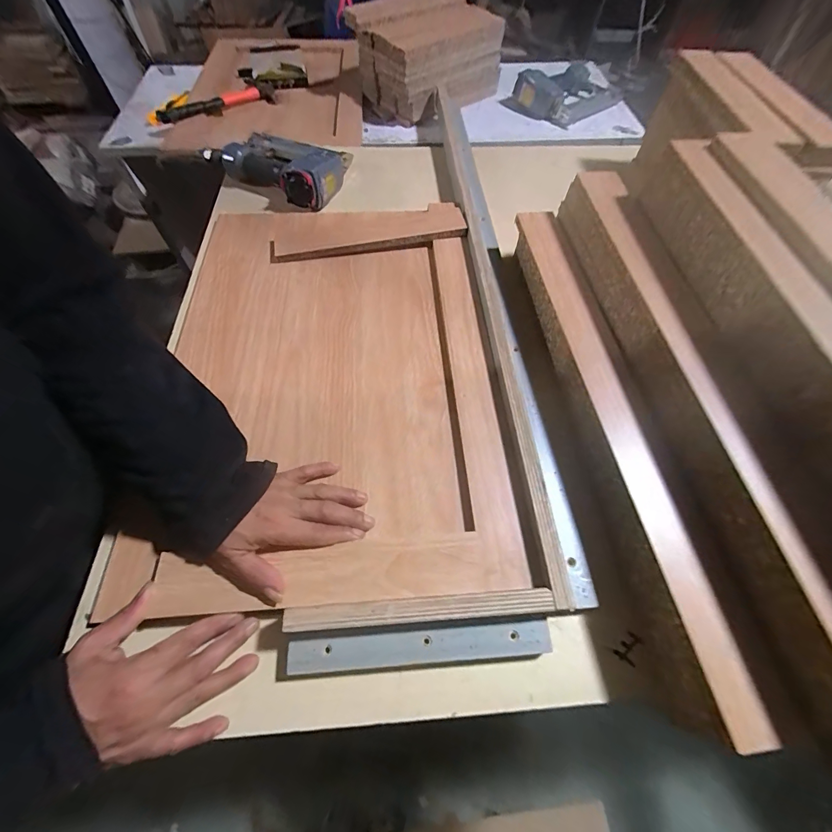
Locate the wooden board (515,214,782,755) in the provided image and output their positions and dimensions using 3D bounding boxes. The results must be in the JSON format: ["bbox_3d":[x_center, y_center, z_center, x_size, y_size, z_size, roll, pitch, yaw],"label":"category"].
[{"bbox_3d":[0.194,-0.013,0.407,0.042,0.077,0.565,-5,61,-3],"label":"wooden board"}]

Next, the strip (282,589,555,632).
[{"bbox_3d":[0.004,0.163,0.314,0.219,0.028,0.017,-4,60,-2],"label":"strip"}]

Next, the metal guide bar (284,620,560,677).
[{"bbox_3d":[0.004,0.194,0.313,0.218,0.008,0.024,-3,60,-2],"label":"metal guide bar"}]

